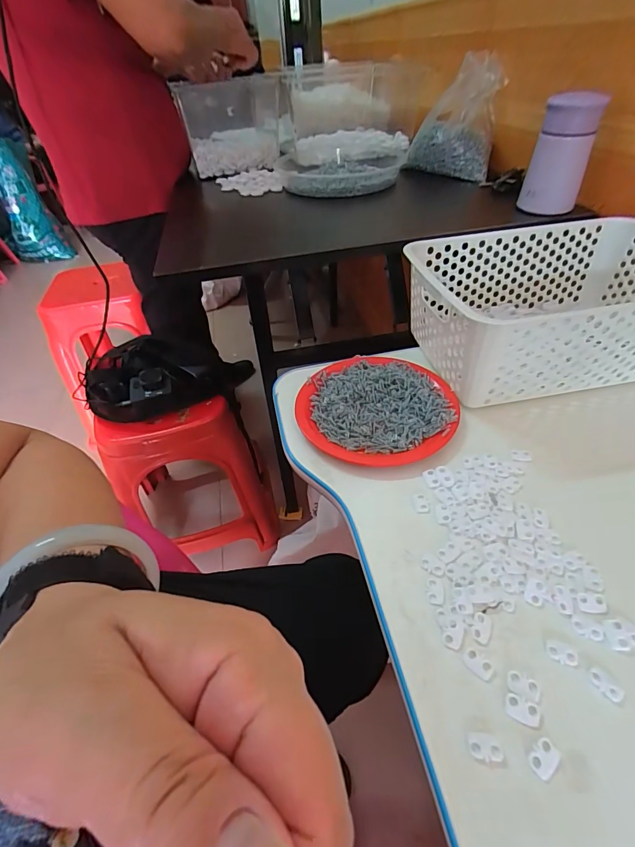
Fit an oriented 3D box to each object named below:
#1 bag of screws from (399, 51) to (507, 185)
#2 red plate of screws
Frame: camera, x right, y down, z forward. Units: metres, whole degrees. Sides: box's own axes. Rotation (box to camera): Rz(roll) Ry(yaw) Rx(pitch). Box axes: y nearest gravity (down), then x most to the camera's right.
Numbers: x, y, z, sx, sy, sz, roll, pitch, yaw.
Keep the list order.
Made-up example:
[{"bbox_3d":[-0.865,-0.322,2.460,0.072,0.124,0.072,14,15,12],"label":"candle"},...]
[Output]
[{"bbox_3d":[0.237,-0.518,0.687,0.145,0.167,0.101,7,45,13],"label":"bag of screws"},{"bbox_3d":[0.063,-0.021,0.417,0.157,0.024,0.159,-3,44,3],"label":"red plate of screws"}]

